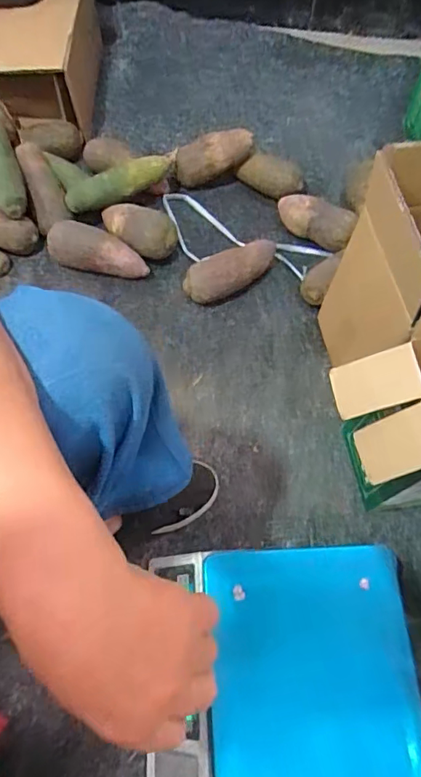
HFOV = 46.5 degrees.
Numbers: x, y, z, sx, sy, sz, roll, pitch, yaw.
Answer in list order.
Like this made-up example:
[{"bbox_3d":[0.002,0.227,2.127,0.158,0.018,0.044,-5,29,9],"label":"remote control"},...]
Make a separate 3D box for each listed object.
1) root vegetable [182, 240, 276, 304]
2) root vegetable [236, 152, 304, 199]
[{"bbox_3d":[0.037,-0.208,0.846,0.177,0.059,0.067,-32,70,-15],"label":"root vegetable"},{"bbox_3d":[0.118,-0.403,0.938,0.127,0.067,0.056,32,68,13],"label":"root vegetable"}]

